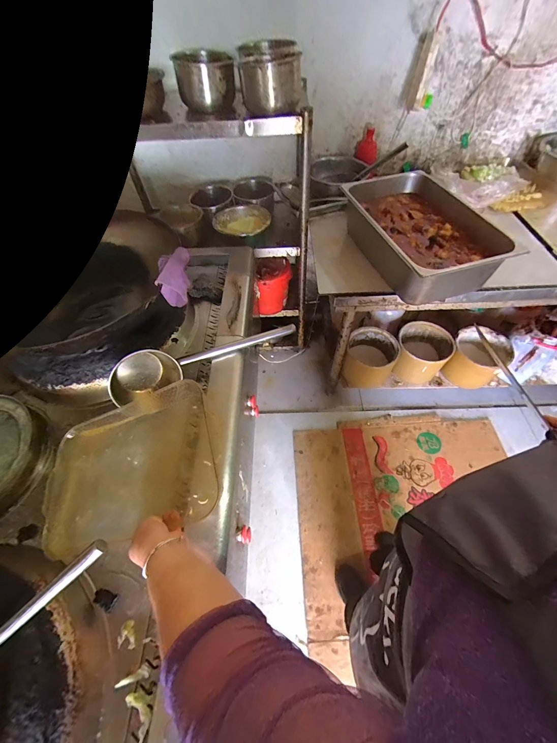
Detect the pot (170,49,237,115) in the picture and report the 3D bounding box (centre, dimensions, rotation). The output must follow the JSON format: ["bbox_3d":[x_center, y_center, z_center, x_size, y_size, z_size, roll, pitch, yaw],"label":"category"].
[{"bbox_3d":[-0.218,-0.876,0.854,0.168,0.119,0.132,-9,56,-3],"label":"pot"}]

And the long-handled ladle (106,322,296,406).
[{"bbox_3d":[-0.192,-0.061,0.732,0.472,0.101,0.123,-26,58,-13],"label":"long-handled ladle"}]

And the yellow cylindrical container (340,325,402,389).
[{"bbox_3d":[0.432,-0.052,1.324,0.235,0.198,0.219,14,58,13],"label":"yellow cylindrical container"}]

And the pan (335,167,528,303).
[{"bbox_3d":[0.442,-0.458,0.928,0.341,0.139,0.539,-15,56,-7],"label":"pan"}]

